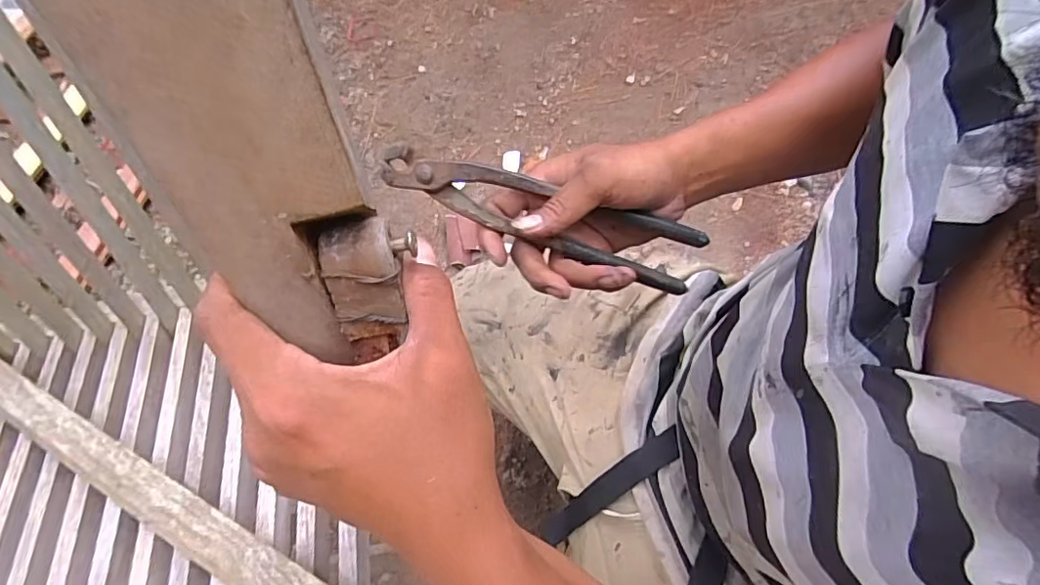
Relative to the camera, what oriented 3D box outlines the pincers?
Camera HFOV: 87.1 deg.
[{"bbox_3d":[0.018,-0.049,0.363,0.217,0.028,0.038,16,66,-9],"label":"pincers"}]

